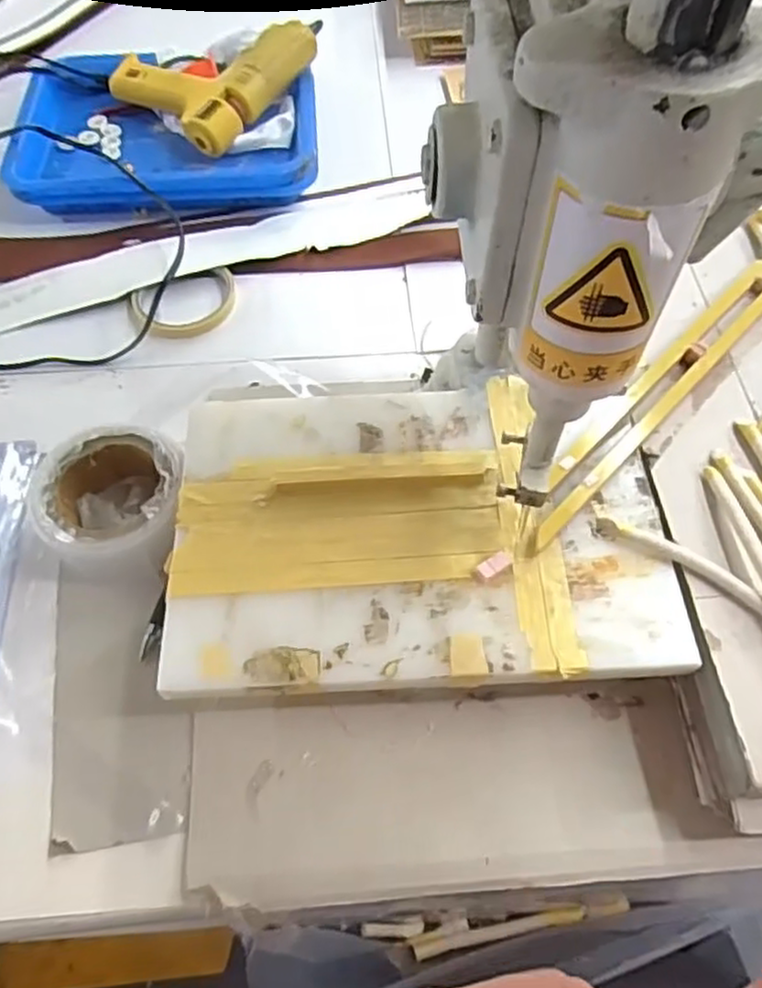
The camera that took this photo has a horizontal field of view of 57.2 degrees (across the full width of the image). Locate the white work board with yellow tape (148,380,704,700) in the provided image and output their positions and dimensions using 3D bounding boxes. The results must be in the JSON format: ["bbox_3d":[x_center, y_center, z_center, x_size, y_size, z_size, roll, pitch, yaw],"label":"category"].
[{"bbox_3d":[0.024,0.017,0.435,0.293,0.016,0.201,-2,63,-2],"label":"white work board with yellow tape"}]

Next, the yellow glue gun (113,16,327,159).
[{"bbox_3d":[-0.166,-0.433,0.699,0.159,0.047,0.175,33,65,17],"label":"yellow glue gun"}]

